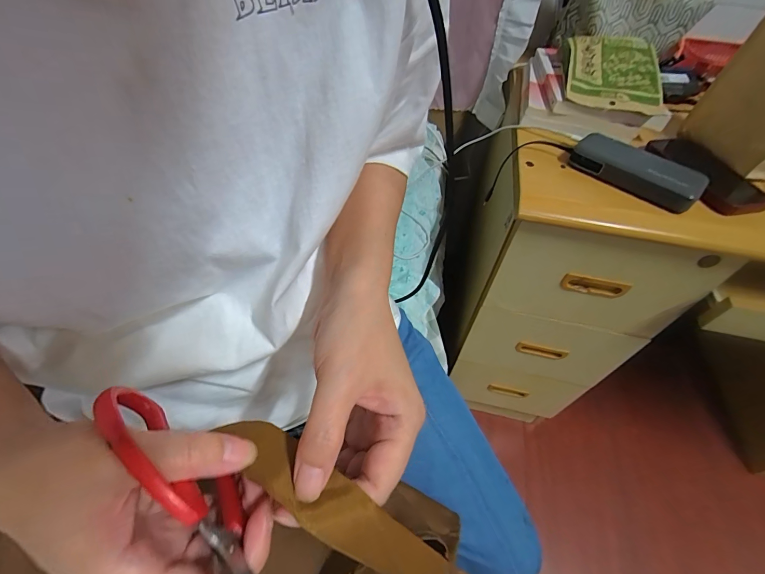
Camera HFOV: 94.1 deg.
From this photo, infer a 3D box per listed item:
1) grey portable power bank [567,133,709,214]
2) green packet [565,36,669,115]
[{"bbox_3d":[0.348,-0.166,0.493,0.090,0.029,0.165,-27,58,-24],"label":"grey portable power bank"},{"bbox_3d":[0.384,-0.373,0.598,0.146,0.022,0.230,13,60,6],"label":"green packet"}]

